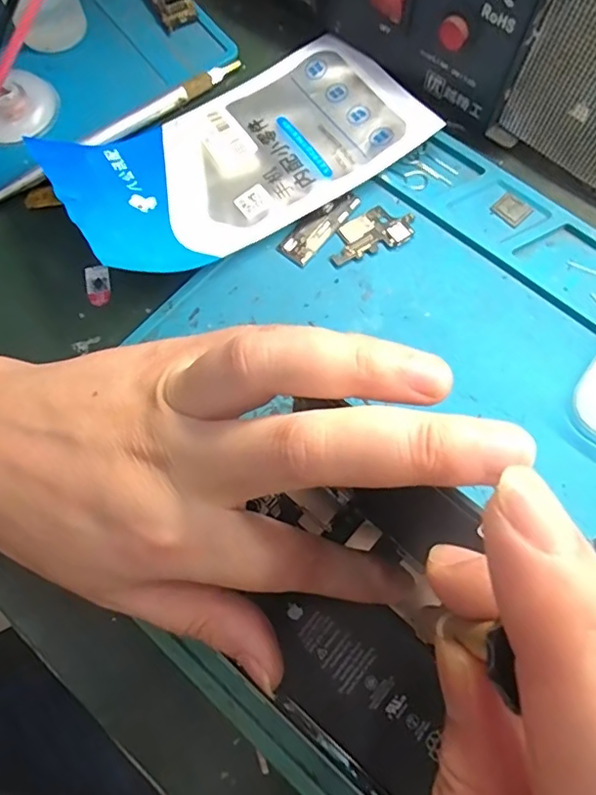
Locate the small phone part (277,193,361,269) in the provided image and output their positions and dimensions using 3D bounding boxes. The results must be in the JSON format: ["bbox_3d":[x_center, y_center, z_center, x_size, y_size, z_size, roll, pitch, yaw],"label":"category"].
[{"bbox_3d":[0.010,-0.077,0.250,0.014,0.005,0.042,40,78,14],"label":"small phone part"}]

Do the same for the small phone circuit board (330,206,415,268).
[{"bbox_3d":[0.033,-0.075,0.248,0.040,0.004,0.021,-19,72,-4],"label":"small phone circuit board"}]

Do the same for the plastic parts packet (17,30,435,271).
[{"bbox_3d":[-0.026,-0.117,0.249,0.162,0.030,0.086,-31,73,-8],"label":"plastic parts packet"}]

